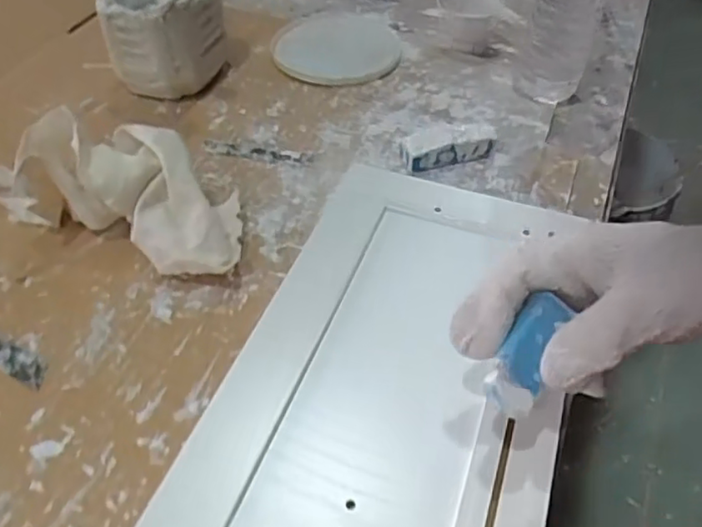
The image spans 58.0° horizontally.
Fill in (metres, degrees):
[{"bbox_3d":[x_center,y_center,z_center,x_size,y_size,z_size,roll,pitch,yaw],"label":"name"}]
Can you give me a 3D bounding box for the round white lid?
[{"bbox_3d":[-0.014,-0.218,0.624,0.120,0.009,0.142,-1,45,-3],"label":"round white lid"}]

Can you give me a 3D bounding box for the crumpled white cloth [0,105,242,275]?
[{"bbox_3d":[-0.161,-0.052,0.428,0.196,0.074,0.065,17,47,15],"label":"crumpled white cloth"}]

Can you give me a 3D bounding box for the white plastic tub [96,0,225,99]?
[{"bbox_3d":[-0.162,-0.205,0.560,0.098,0.088,0.117,-9,46,-10],"label":"white plastic tub"}]

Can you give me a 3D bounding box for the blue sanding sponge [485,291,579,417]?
[{"bbox_3d":[0.083,0.042,0.297,0.022,0.013,0.059,23,74,21],"label":"blue sanding sponge"}]

